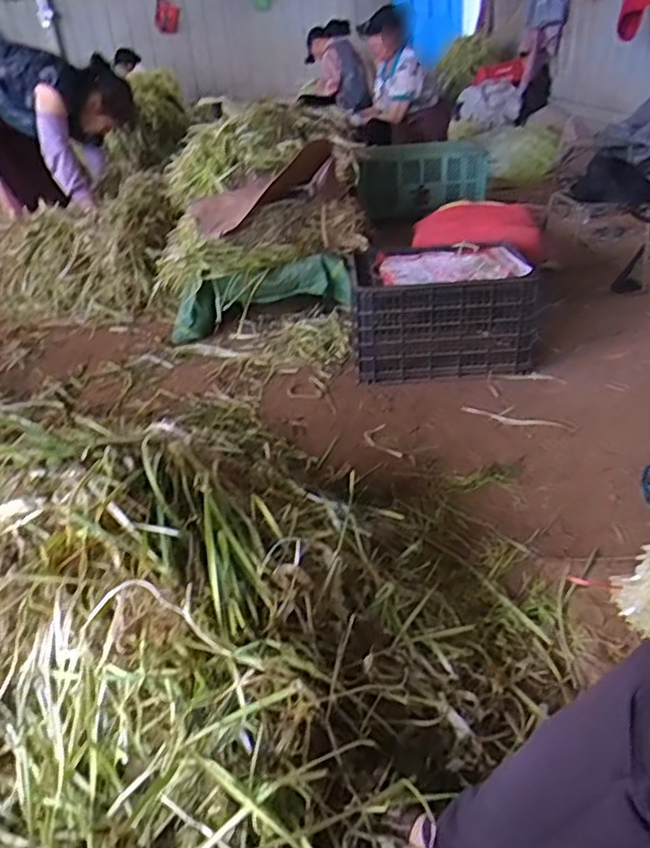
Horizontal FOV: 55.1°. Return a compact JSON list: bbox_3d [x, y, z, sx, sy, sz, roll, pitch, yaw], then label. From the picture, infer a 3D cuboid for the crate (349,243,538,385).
[{"bbox_3d":[0.326,-0.311,1.756,0.492,0.306,0.315,-4,32,2],"label":"crate"}]

